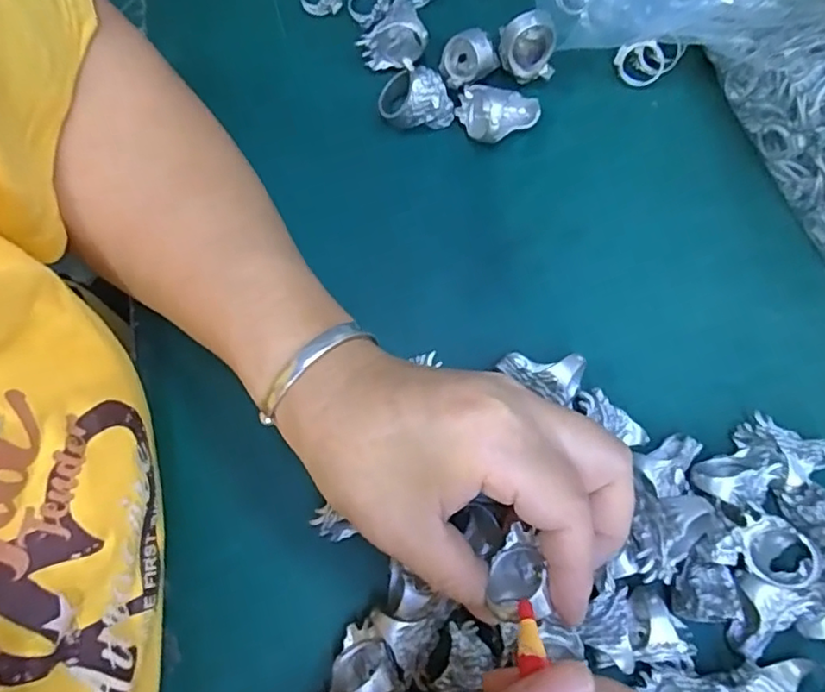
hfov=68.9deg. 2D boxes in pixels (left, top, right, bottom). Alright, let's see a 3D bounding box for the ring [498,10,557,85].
[{"bbox_3d":[0.056,-0.147,0.294,0.027,0.034,0.020,4,78,1],"label":"ring"}]

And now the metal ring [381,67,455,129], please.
[{"bbox_3d":[0.000,-0.119,0.295,0.037,0.030,0.022,25,79,6],"label":"metal ring"}]

